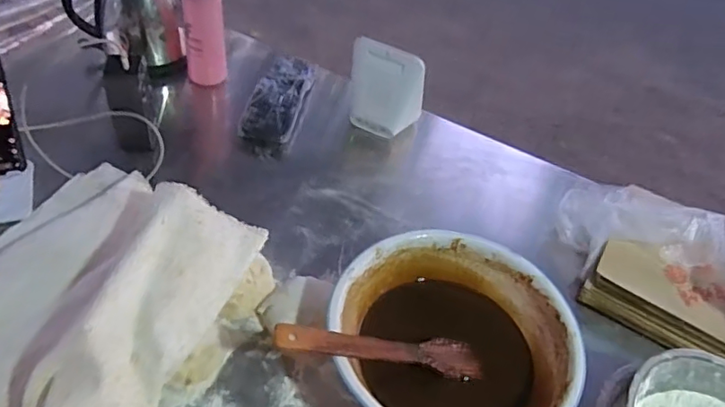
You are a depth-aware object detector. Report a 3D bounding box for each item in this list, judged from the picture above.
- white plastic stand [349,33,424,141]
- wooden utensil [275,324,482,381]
[{"bbox_3d":[0.036,-0.170,0.841,0.114,0.134,0.056,13,47,4],"label":"white plastic stand"},{"bbox_3d":[0.022,0.146,0.558,0.231,0.014,0.037,15,46,-26],"label":"wooden utensil"}]

